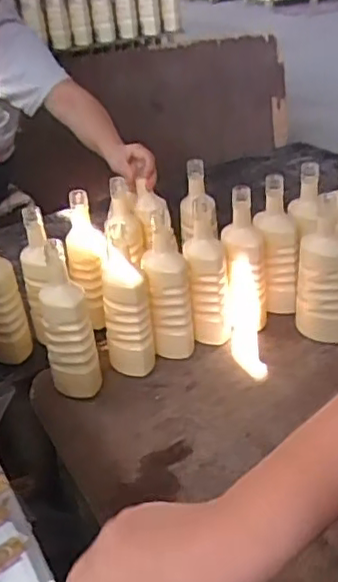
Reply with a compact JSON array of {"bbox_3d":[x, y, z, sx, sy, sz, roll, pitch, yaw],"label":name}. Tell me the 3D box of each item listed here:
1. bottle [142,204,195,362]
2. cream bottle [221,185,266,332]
[{"bbox_3d":[-0.001,0.000,1.107,0.078,0.270,0.076,-6,29,-2],"label":"bottle"},{"bbox_3d":[0.140,-0.045,1.179,0.077,0.280,0.098,-1,29,6],"label":"cream bottle"}]

